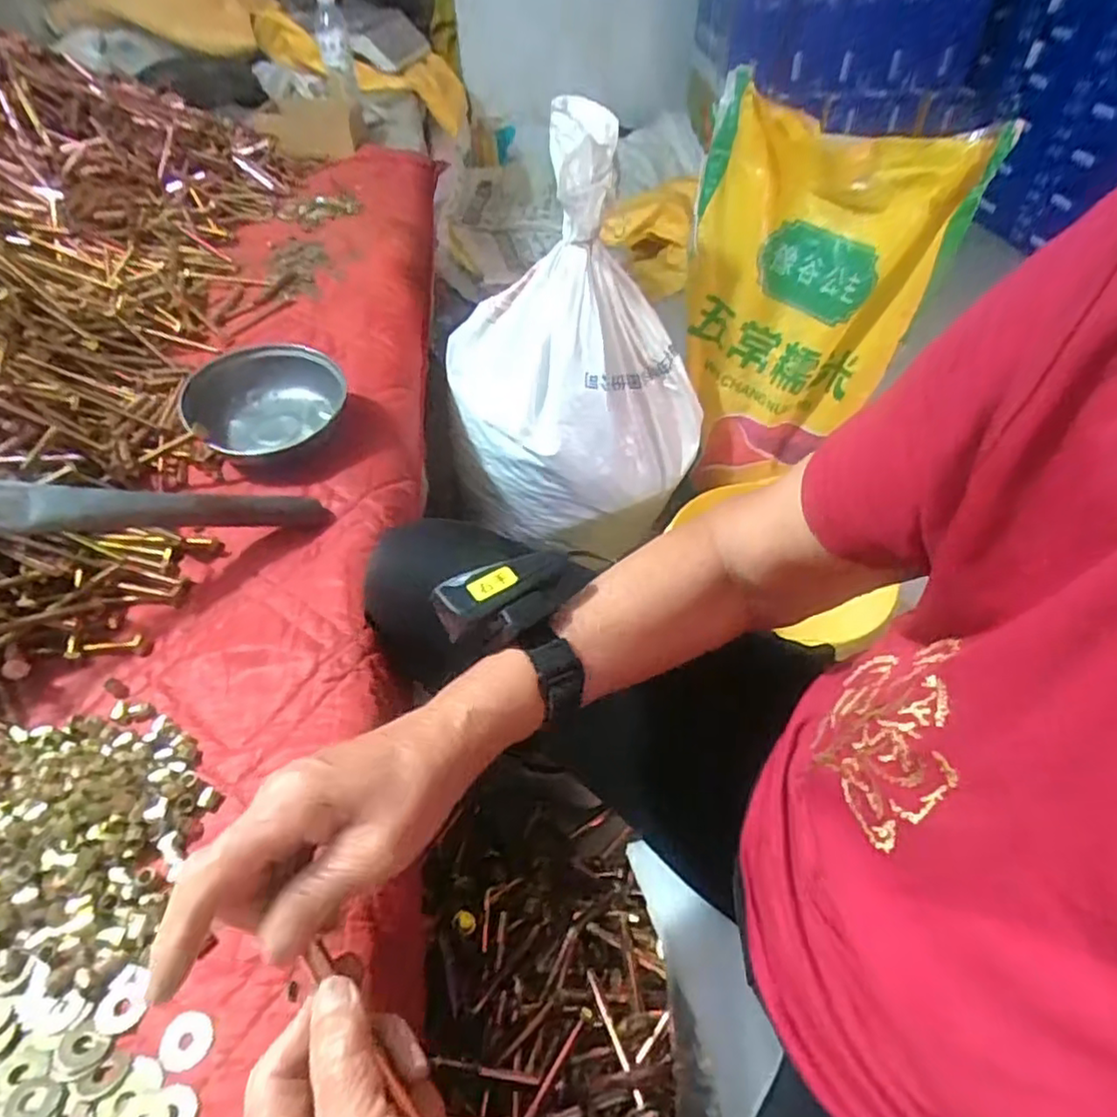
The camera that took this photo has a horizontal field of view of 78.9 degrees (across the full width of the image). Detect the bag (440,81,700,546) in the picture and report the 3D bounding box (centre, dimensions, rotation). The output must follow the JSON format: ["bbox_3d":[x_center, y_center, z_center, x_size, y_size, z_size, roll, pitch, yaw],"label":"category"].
[{"bbox_3d":[0.023,-0.240,0.794,0.308,0.408,0.202,-7,46,-7],"label":"bag"}]

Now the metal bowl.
[{"bbox_3d":[-0.273,-0.146,0.637,0.142,0.056,0.124,-24,50,-22],"label":"metal bowl"}]

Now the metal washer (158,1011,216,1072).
[{"bbox_3d":[-0.176,0.228,0.321,0.023,0.004,0.023,0,45,0],"label":"metal washer"}]

